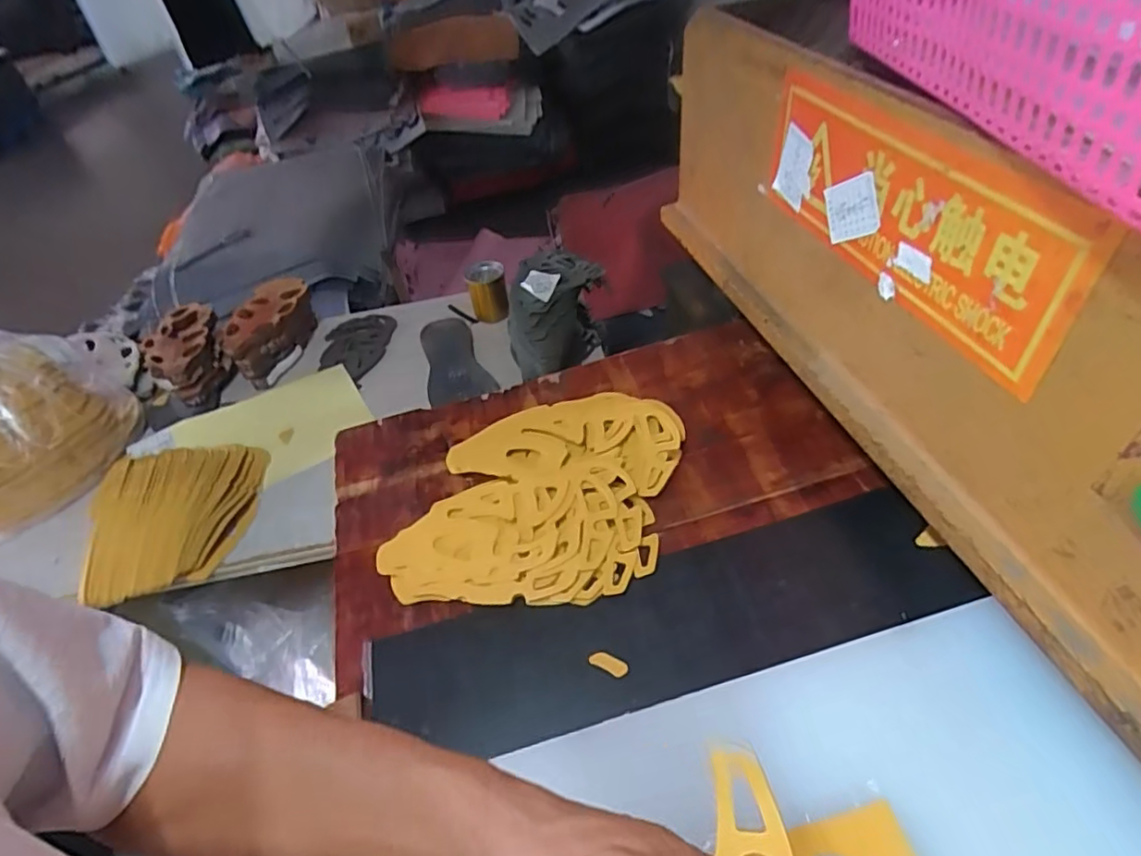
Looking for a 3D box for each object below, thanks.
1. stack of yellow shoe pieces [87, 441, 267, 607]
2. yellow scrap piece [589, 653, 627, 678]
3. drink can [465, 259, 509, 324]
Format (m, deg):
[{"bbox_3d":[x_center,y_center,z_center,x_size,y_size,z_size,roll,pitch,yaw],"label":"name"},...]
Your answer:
[{"bbox_3d":[-0.551,0.121,0.873,0.218,0.078,0.217,-21,46,-13],"label":"stack of yellow shoe pieces"},{"bbox_3d":[0.033,0.206,0.540,0.034,0.006,0.012,18,50,24],"label":"yellow scrap piece"},{"bbox_3d":[-0.155,-0.254,1.153,0.067,0.099,0.062,-4,45,4],"label":"drink can"}]

